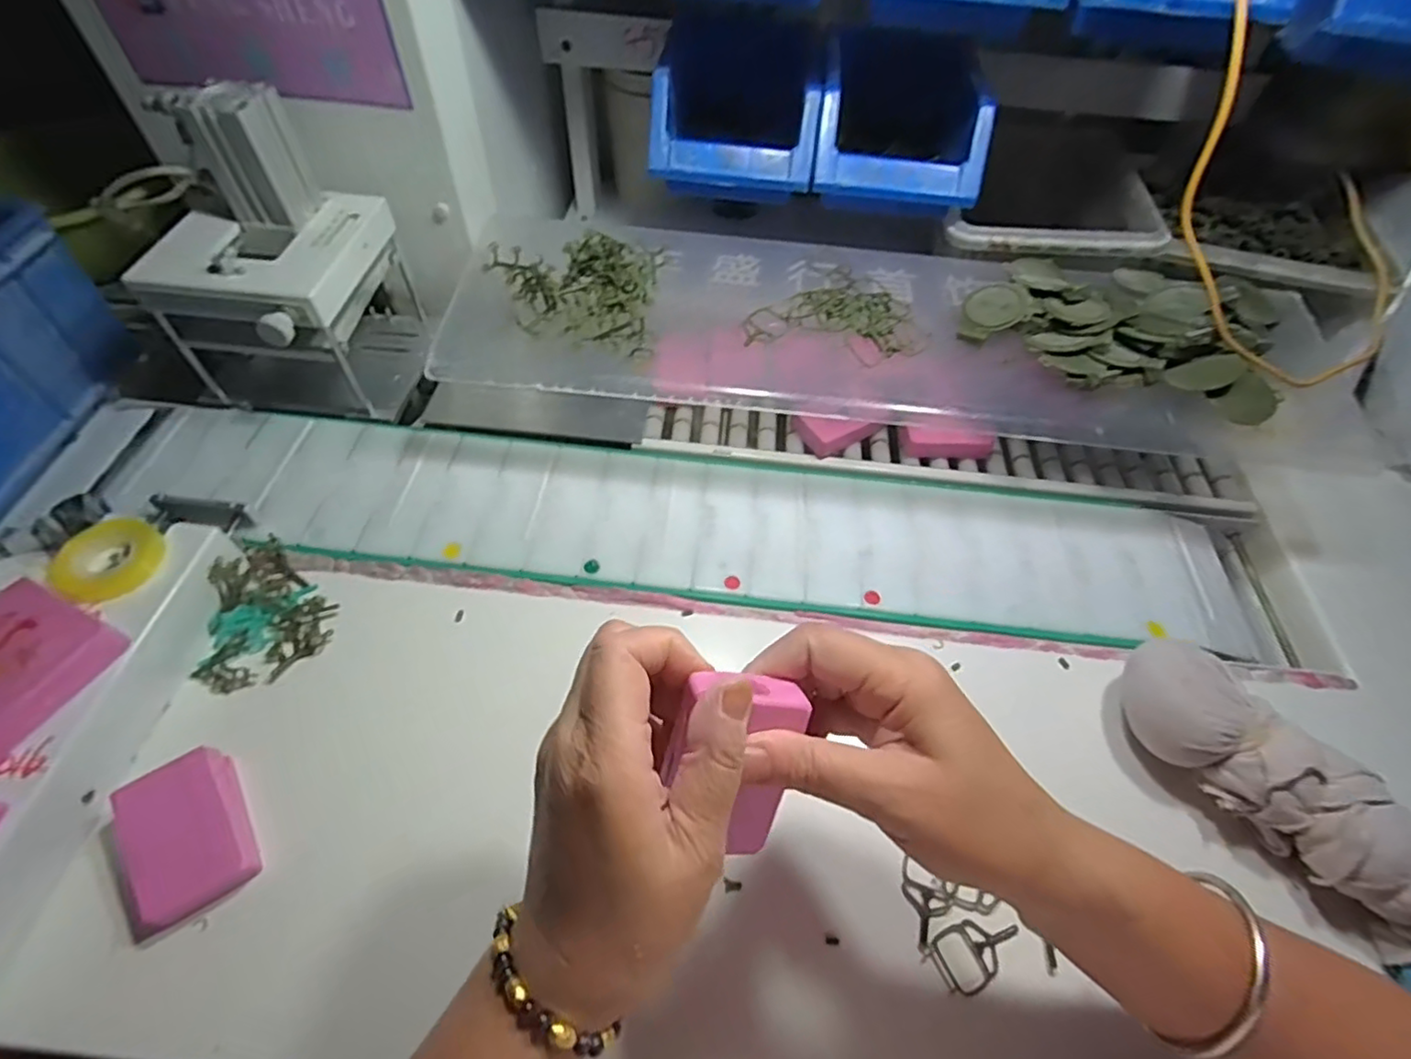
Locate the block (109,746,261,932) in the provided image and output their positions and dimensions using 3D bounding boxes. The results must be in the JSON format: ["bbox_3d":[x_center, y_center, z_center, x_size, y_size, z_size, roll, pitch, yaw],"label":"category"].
[{"bbox_3d":[-0.262,0.155,0.322,0.048,0.026,0.075,-28,61,-21],"label":"block"}]

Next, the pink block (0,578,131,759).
[{"bbox_3d":[-0.358,0.071,0.327,0.072,0.023,0.078,22,56,12],"label":"pink block"}]

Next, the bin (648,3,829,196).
[{"bbox_3d":[0.028,-0.341,0.524,0.127,0.083,0.175,7,55,2],"label":"bin"}]

